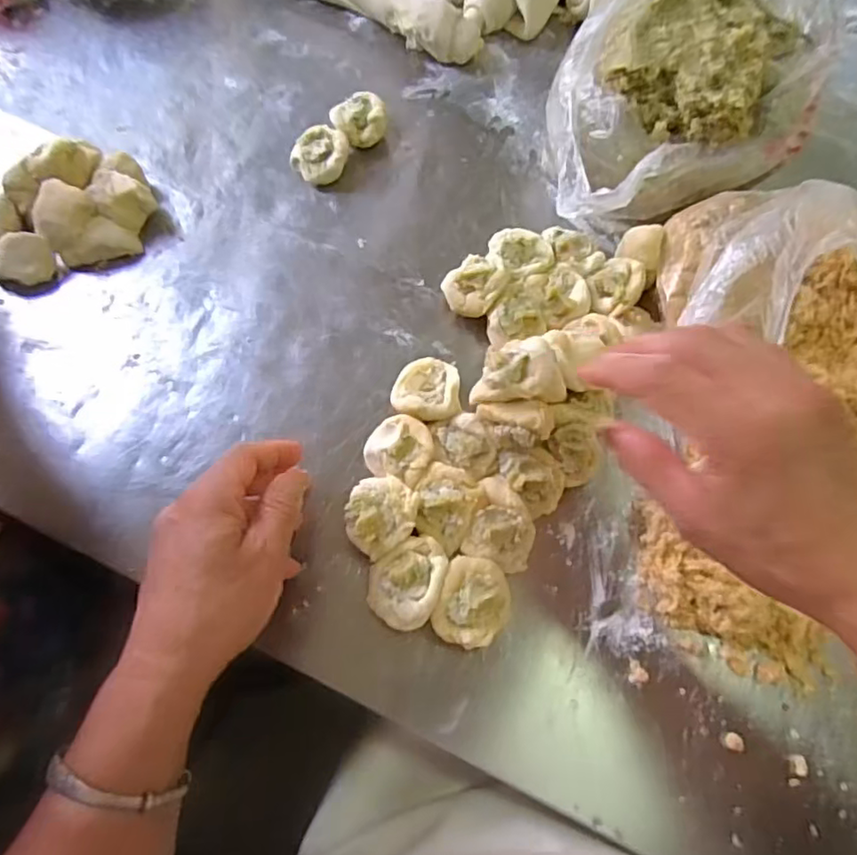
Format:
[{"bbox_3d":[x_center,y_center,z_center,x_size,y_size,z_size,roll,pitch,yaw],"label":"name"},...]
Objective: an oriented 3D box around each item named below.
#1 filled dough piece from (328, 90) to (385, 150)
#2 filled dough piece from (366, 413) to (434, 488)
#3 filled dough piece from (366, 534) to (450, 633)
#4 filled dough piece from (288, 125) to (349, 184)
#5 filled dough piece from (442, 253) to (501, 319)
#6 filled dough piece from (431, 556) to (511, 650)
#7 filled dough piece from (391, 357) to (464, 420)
[{"bbox_3d":[-0.061,-0.269,0.532,0.045,0.026,0.042,0,67,-1],"label":"filled dough piece"},{"bbox_3d":[-0.019,0.015,0.417,0.045,0.027,0.043,0,67,-1],"label":"filled dough piece"},{"bbox_3d":[-0.015,0.098,0.384,0.045,0.032,0.054,18,67,6],"label":"filled dough piece"},{"bbox_3d":[-0.093,-0.234,0.522,0.048,0.027,0.045,0,67,-1],"label":"filled dough piece"},{"bbox_3d":[0.032,-0.107,0.466,0.039,0.034,0.046,19,68,7],"label":"filled dough piece"},{"bbox_3d":[0.028,0.111,0.379,0.043,0.031,0.052,19,68,7],"label":"filled dough piece"},{"bbox_3d":[-0.002,-0.026,0.433,0.047,0.030,0.052,-2,67,-2],"label":"filled dough piece"}]

